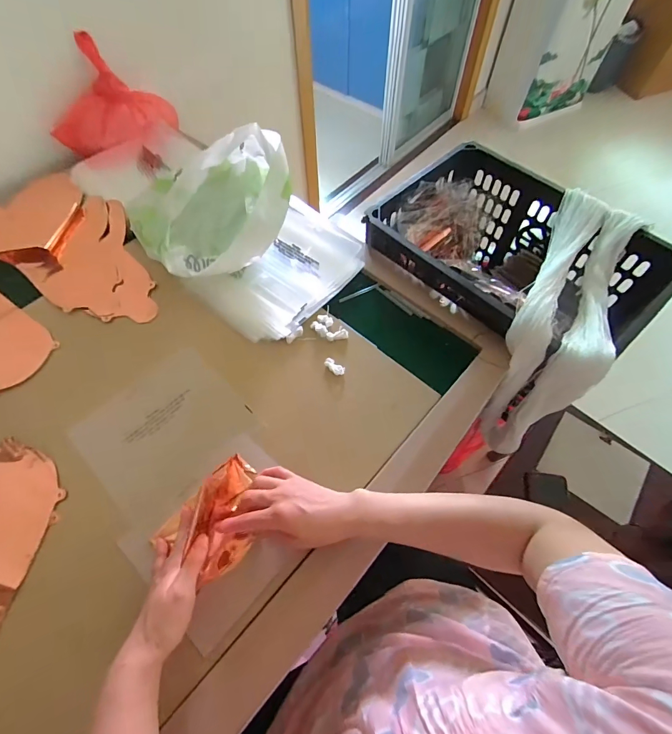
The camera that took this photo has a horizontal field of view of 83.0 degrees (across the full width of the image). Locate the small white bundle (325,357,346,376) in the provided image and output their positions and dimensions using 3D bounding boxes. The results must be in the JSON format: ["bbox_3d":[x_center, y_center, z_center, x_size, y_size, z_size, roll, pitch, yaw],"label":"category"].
[{"bbox_3d":[-0.003,-0.001,0.552,0.035,0.005,0.016,40,68,20],"label":"small white bundle"}]

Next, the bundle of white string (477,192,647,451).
[{"bbox_3d":[0.363,-0.072,0.667,0.123,0.264,0.365,25,64,13],"label":"bundle of white string"}]

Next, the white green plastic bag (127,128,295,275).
[{"bbox_3d":[-0.181,-0.270,0.613,0.206,0.161,0.235,-5,61,-3],"label":"white green plastic bag"}]

